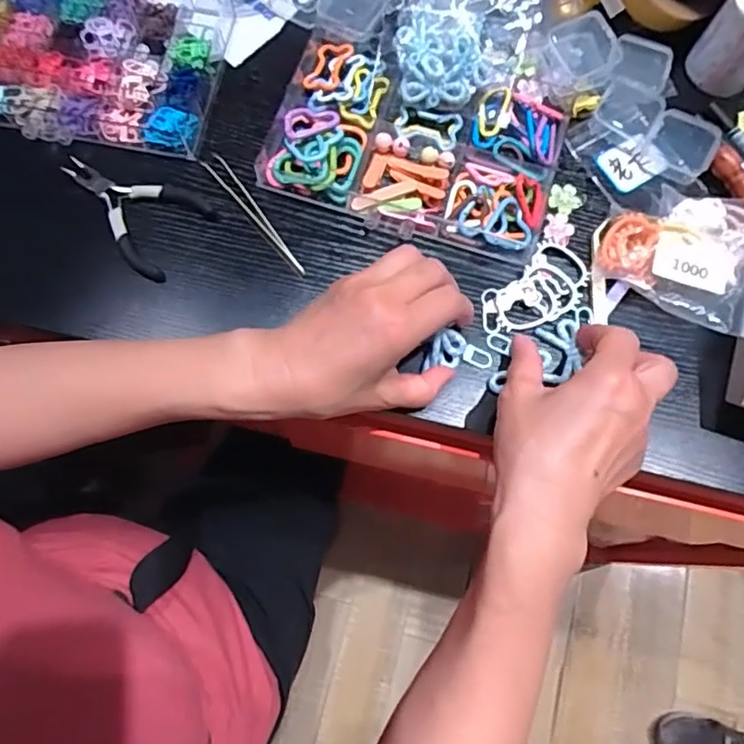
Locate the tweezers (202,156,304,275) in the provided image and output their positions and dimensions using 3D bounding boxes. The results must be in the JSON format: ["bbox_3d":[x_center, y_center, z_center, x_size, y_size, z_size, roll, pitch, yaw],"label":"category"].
[{"bbox_3d":[-0.085,-0.114,0.435,0.012,0.006,0.115,-37,79,-11],"label":"tweezers"}]

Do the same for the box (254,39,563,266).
[{"bbox_3d":[0.031,-0.171,0.453,0.208,0.022,0.140,15,75,3],"label":"box"}]

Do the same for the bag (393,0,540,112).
[{"bbox_3d":[0.070,-0.256,0.456,0.118,0.043,0.106,0,75,-1],"label":"bag"}]

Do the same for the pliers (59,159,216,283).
[{"bbox_3d":[-0.173,-0.124,0.439,0.116,0.008,0.070,41,77,9],"label":"pliers"}]

